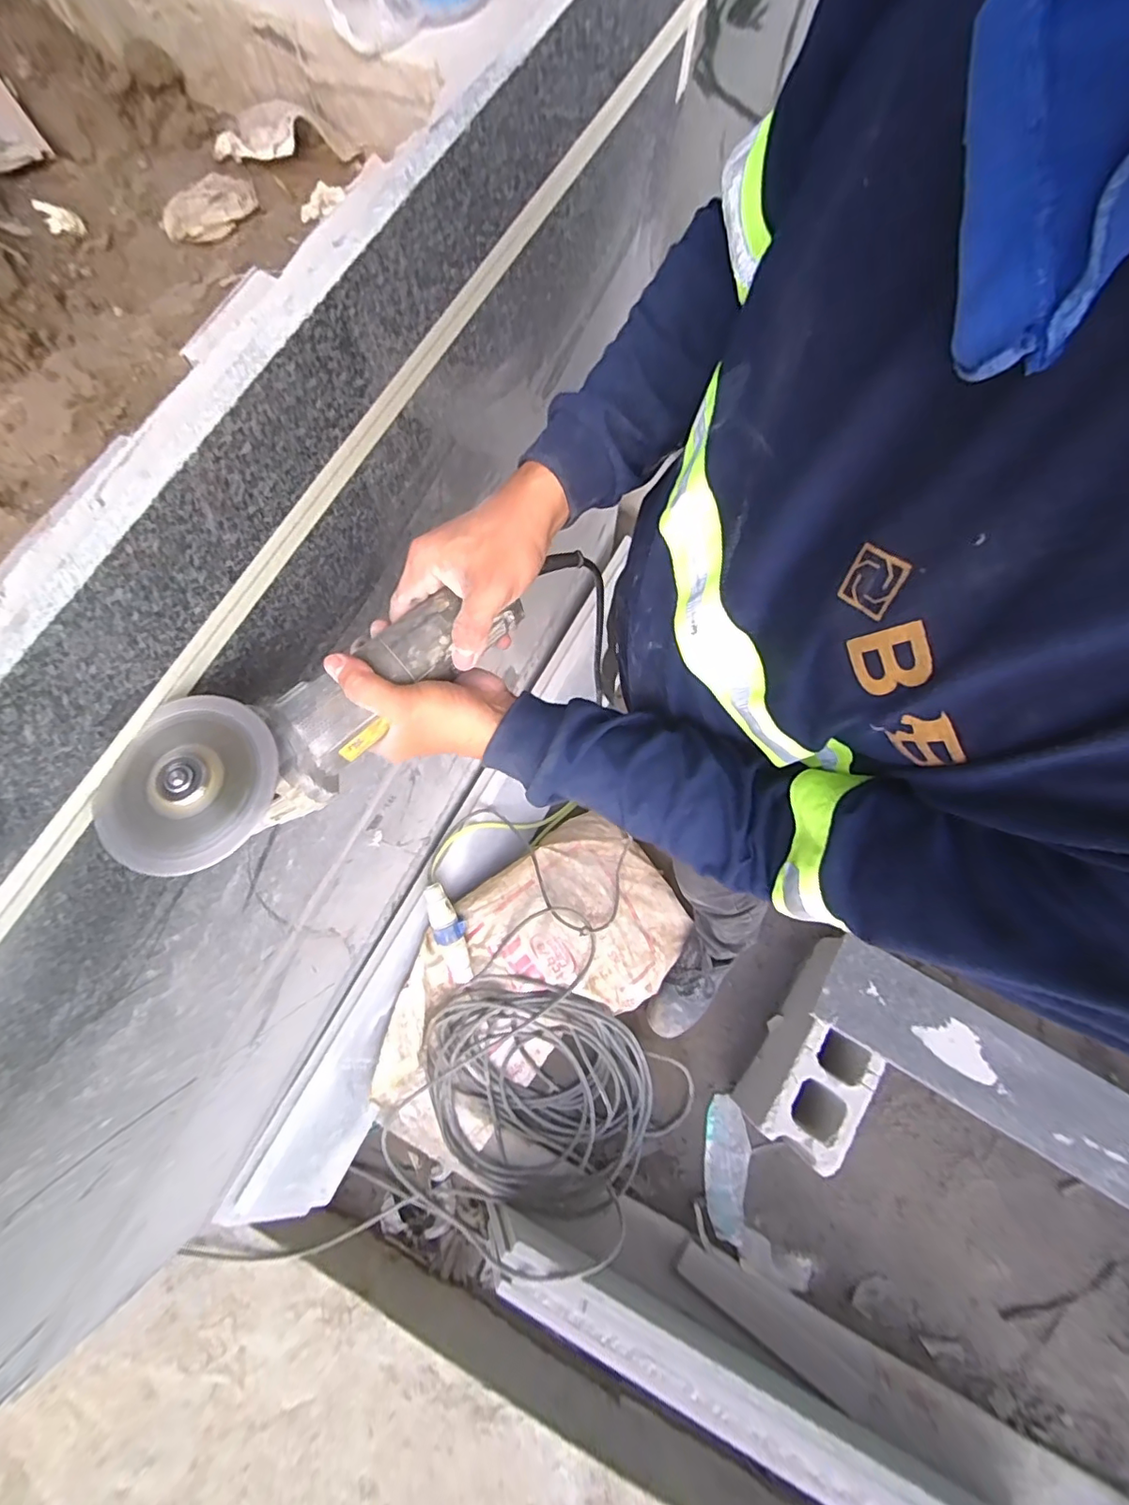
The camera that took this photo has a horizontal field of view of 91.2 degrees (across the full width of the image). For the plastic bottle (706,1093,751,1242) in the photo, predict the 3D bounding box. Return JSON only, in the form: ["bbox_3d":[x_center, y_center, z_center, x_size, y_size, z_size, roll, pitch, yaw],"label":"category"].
[{"bbox_3d":[0.335,0.847,1.136,0.089,0.061,0.248,5,75,0],"label":"plastic bottle"}]

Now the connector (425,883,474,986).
[{"bbox_3d":[-0.221,0.348,1.070,0.060,0.043,0.205,-21,103,-21],"label":"connector"}]

